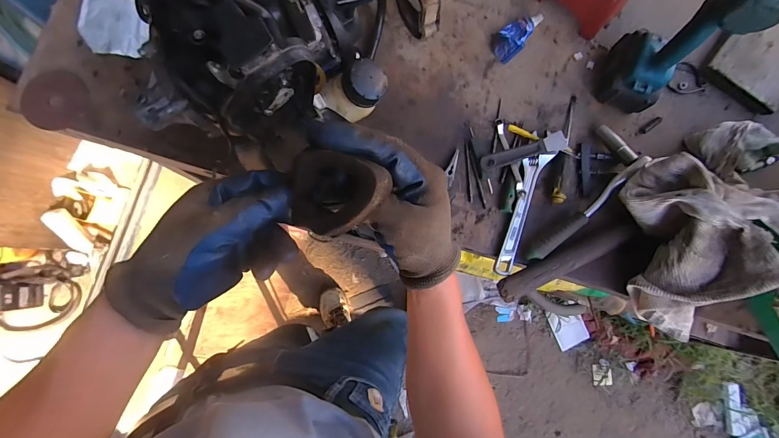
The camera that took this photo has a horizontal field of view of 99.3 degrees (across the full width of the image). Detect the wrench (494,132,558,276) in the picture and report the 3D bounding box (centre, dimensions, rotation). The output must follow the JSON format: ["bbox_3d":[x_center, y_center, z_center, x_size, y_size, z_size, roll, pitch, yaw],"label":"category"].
[{"bbox_3d":[0.211,-0.020,0.533,0.047,0.012,0.225,24,82,0],"label":"wrench"}]

